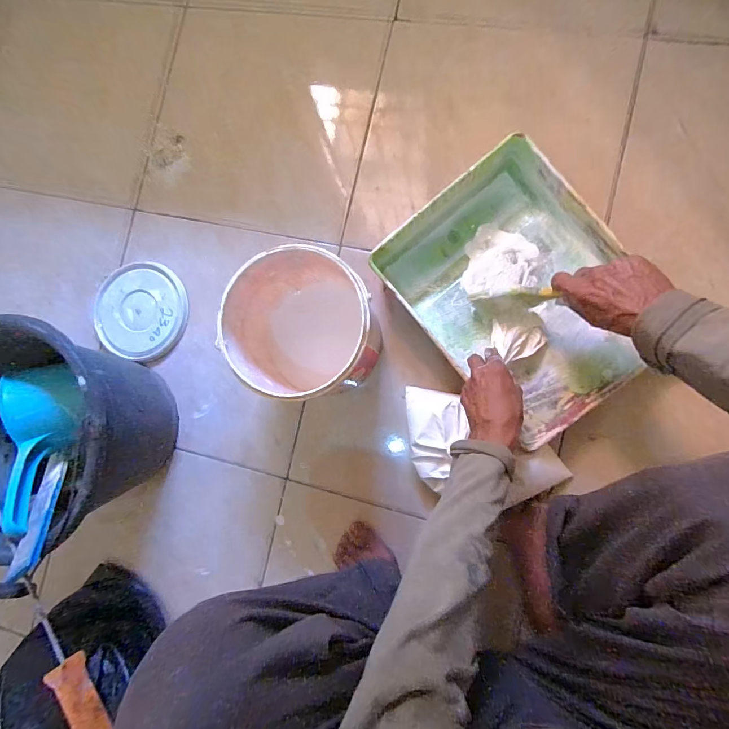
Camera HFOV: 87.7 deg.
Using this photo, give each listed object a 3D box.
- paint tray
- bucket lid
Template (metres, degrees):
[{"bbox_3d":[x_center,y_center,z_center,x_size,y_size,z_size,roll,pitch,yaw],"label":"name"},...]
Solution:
[{"bbox_3d":[0.219,-0.098,0.548,0.265,0.084,0.352,-38,82,5],"label":"paint tray"},{"bbox_3d":[-0.391,-0.095,0.663,0.169,0.016,0.166,0,87,9],"label":"bucket lid"}]

